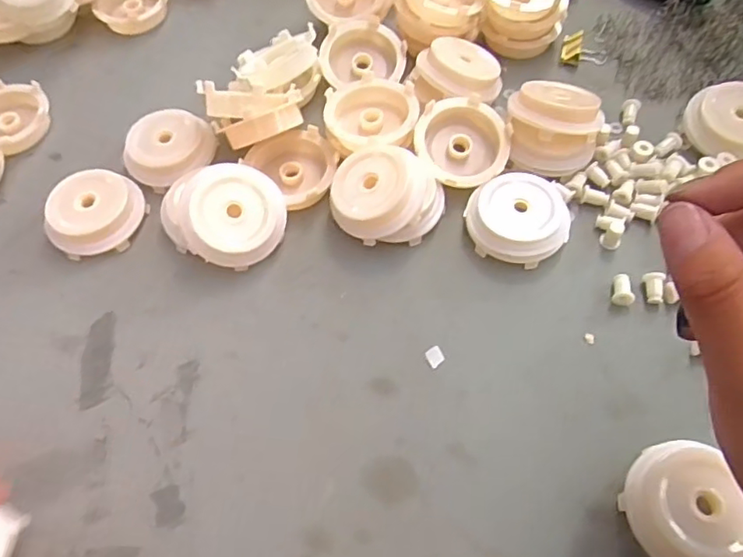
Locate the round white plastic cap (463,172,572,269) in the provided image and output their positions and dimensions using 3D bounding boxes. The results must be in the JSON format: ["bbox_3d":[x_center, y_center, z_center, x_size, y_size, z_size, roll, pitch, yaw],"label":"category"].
[{"bbox_3d":[0.085,-0.035,0.340,0.055,0.022,0.056,-1,61,2],"label":"round white plastic cap"}]

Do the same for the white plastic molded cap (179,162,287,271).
[{"bbox_3d":[-0.078,-0.036,0.332,0.056,0.013,0.056,2,84,-16],"label":"white plastic molded cap"}]

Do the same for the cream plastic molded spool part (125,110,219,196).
[{"bbox_3d":[-0.131,-0.083,0.377,0.055,0.030,0.043,-32,64,-15],"label":"cream plastic molded spool part"}]

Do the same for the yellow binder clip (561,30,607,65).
[{"bbox_3d":[0.151,-0.162,0.411,0.031,0.011,0.022,11,62,9],"label":"yellow binder clip"}]

